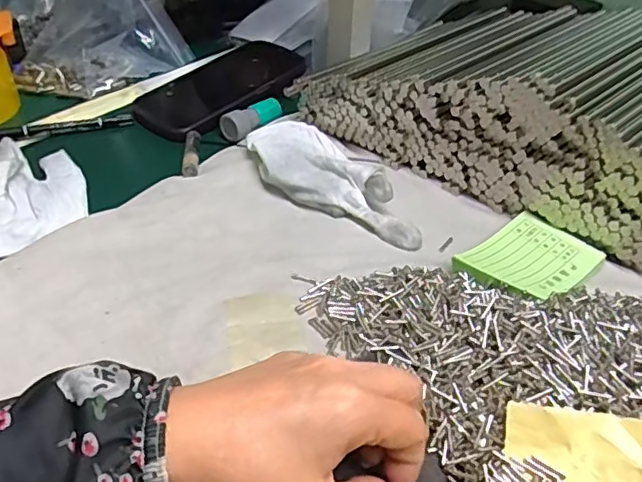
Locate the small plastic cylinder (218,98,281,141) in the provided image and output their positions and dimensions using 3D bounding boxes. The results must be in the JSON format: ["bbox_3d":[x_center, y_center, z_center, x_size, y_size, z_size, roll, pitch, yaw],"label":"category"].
[{"bbox_3d":[-0.061,-0.111,0.533,0.062,0.020,0.021,-30,50,-32],"label":"small plastic cylinder"}]

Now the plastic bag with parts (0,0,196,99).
[{"bbox_3d":[-0.253,-0.252,0.627,0.171,0.101,0.205,-20,45,-25],"label":"plastic bag with parts"}]

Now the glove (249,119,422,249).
[{"bbox_3d":[0.003,-0.047,0.455,0.072,0.031,0.165,-18,44,-22],"label":"glove"}]

